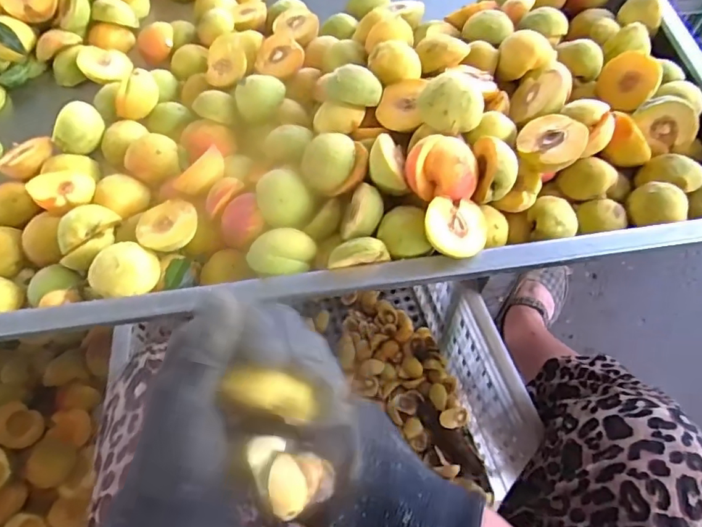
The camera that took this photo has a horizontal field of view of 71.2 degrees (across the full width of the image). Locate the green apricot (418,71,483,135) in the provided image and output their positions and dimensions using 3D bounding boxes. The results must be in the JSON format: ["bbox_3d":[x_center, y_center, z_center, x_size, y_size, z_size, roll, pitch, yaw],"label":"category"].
[{"bbox_3d":[0.101,-0.156,0.489,0.061,0.048,0.053,-7,62,-1],"label":"green apricot"}]

